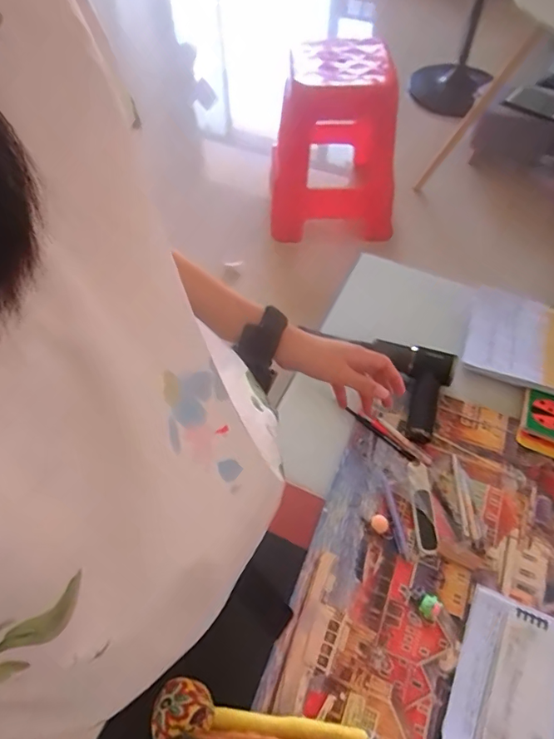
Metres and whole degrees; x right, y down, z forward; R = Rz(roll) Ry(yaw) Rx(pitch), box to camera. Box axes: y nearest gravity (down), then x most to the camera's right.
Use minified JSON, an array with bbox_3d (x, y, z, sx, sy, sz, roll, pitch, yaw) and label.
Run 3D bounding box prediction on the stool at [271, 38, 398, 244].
[{"bbox_3d":[0.165,-0.675,1.499,0.350,0.501,0.360,1,57,1],"label":"stool"}]

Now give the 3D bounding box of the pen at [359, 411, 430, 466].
[{"bbox_3d":[0.209,0.123,0.895,0.148,0.005,0.013,38,65,22],"label":"pen"}]

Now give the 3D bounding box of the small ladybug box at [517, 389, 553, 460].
[{"bbox_3d":[0.494,0.099,0.899,0.098,0.023,0.117,19,59,13],"label":"small ladybug box"}]

